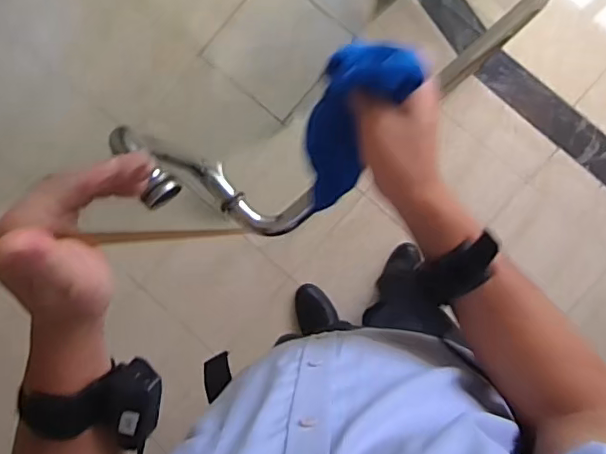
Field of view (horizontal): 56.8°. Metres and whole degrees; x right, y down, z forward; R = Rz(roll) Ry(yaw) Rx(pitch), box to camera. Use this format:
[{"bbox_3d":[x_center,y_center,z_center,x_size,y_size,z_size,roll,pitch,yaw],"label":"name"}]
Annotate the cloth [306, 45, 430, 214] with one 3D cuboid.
[{"bbox_3d":[0.038,-0.089,0.489,0.069,0.060,0.159,29,131,3],"label":"cloth"}]

